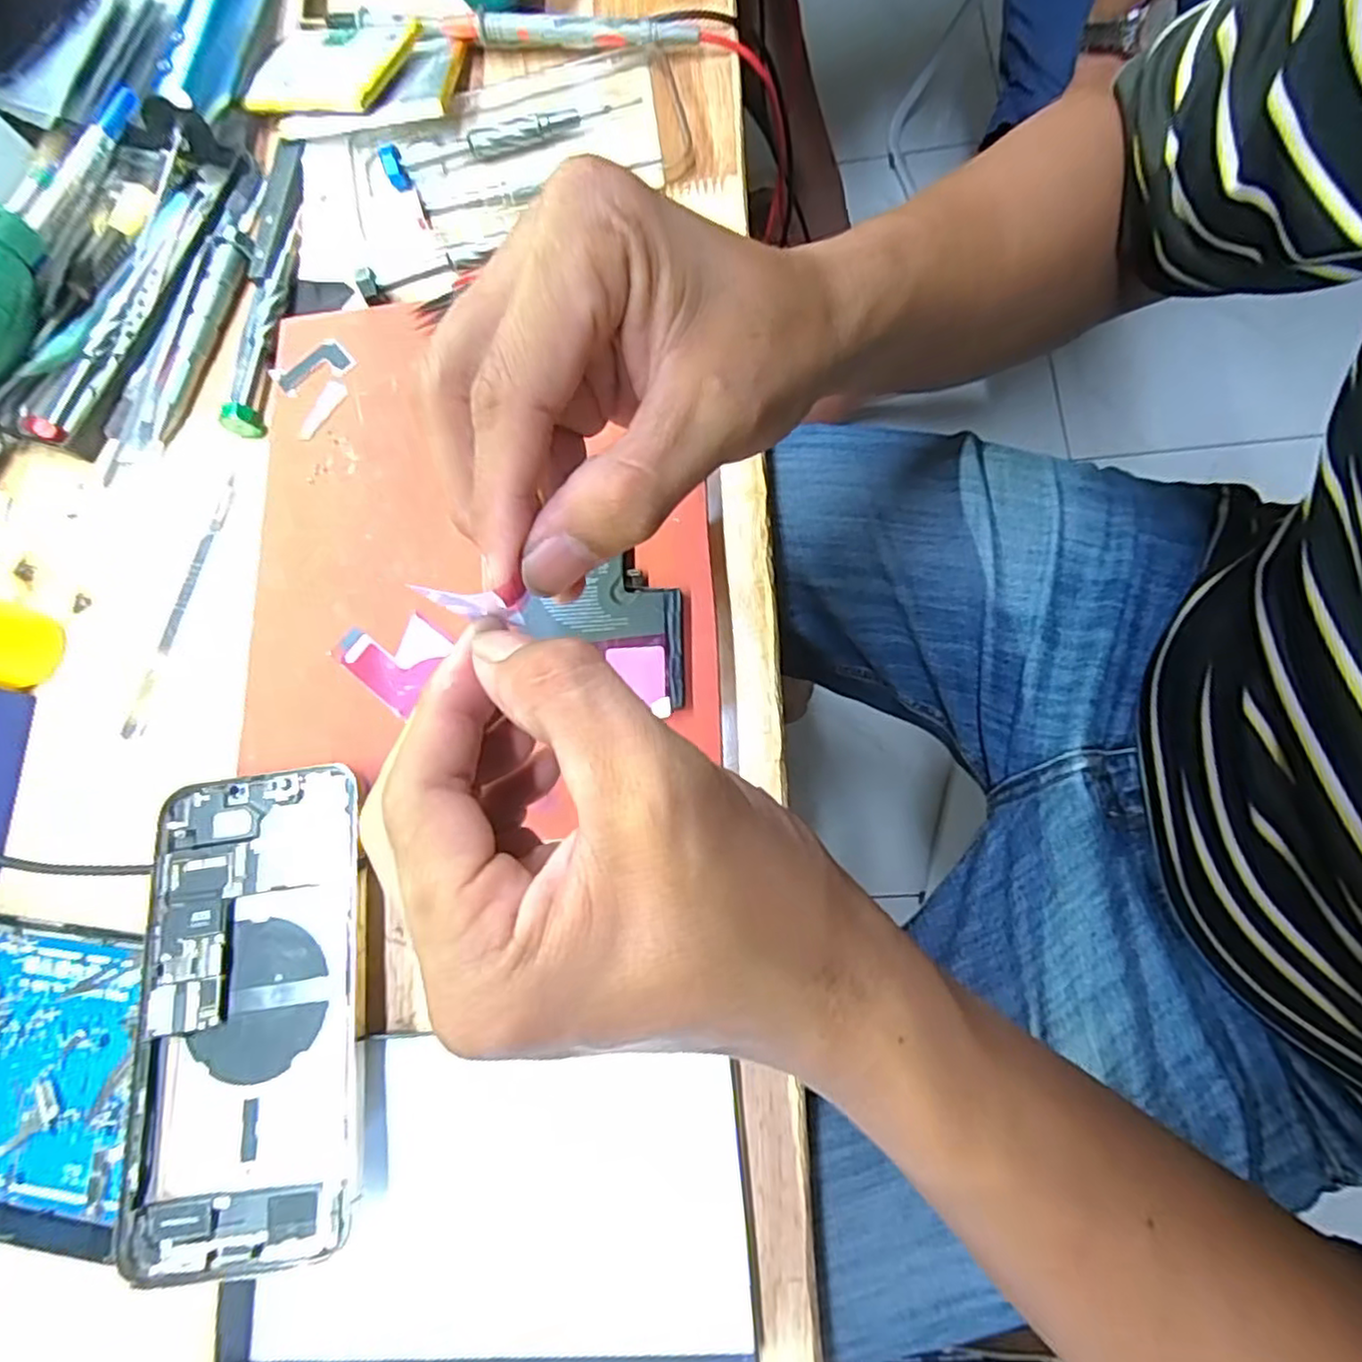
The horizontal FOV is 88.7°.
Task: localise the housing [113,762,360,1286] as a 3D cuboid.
[{"bbox_3d":[-0.151,0.111,0.243,0.077,0.007,0.155,-9,72,0],"label":"housing"}]

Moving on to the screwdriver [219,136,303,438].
[{"bbox_3d":[-0.198,-0.190,0.334,0.021,0.014,0.158,1,77,7],"label":"screwdriver"}]

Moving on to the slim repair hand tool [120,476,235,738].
[{"bbox_3d":[-0.221,-0.034,0.308,0.011,0.006,0.120,12,78,10],"label":"slim repair hand tool"}]

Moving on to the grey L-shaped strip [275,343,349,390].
[{"bbox_3d":[-0.169,-0.145,0.320,0.034,0.005,0.015,-19,75,2],"label":"grey L-shaped strip"}]

